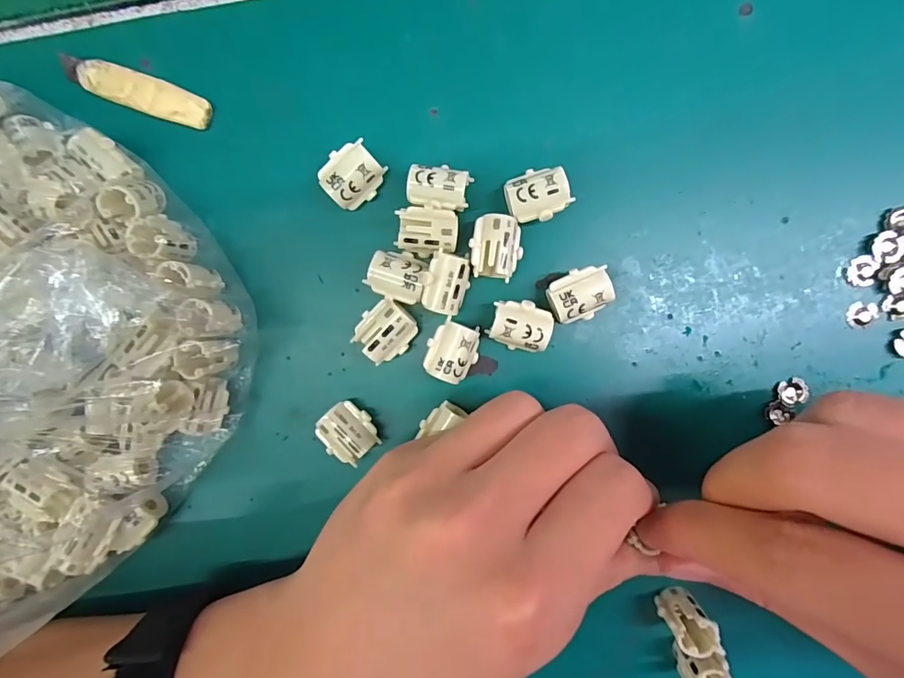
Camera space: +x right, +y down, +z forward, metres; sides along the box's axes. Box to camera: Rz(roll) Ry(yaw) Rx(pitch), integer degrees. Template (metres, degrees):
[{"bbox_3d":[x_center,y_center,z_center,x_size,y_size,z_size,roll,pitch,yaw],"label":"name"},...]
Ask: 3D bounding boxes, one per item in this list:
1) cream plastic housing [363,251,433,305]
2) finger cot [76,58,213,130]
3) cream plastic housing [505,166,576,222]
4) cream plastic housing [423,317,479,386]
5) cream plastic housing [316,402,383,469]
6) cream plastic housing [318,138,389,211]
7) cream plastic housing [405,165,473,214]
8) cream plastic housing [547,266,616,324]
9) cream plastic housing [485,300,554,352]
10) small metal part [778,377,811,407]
[{"bbox_3d":[-0.019,-0.024,0.178,0.023,0.016,0.017,15,95,3],"label":"cream plastic housing"},{"bbox_3d":[-0.119,-0.095,0.182,0.051,0.005,0.014,21,94,4],"label":"finger cot"},{"bbox_3d":[0.032,-0.052,0.174,0.022,0.014,0.017,-18,93,5],"label":"cream plastic housing"},{"bbox_3d":[0.001,0.004,0.178,0.018,0.014,0.022,21,95,2],"label":"cream plastic housing"},{"bbox_3d":[-0.040,0.037,0.185,0.019,0.016,0.022,-34,91,6],"label":"cream plastic housing"},{"bbox_3d":[-0.037,-0.061,0.177,0.018,0.014,0.022,39,96,0],"label":"cream plastic housing"},{"bbox_3d":[-0.005,-0.055,0.175,0.022,0.014,0.015,3,94,4],"label":"cream plastic housing"},{"bbox_3d":[0.047,-0.017,0.176,0.023,0.014,0.017,-26,92,5],"label":"cream plastic housing"},{"bbox_3d":[0.026,-0.005,0.177,0.022,0.013,0.017,18,95,2],"label":"cream plastic housing"},{"bbox_3d":[0.129,0.020,0.177,0.011,0.004,0.010,0,92,5],"label":"small metal part"}]

